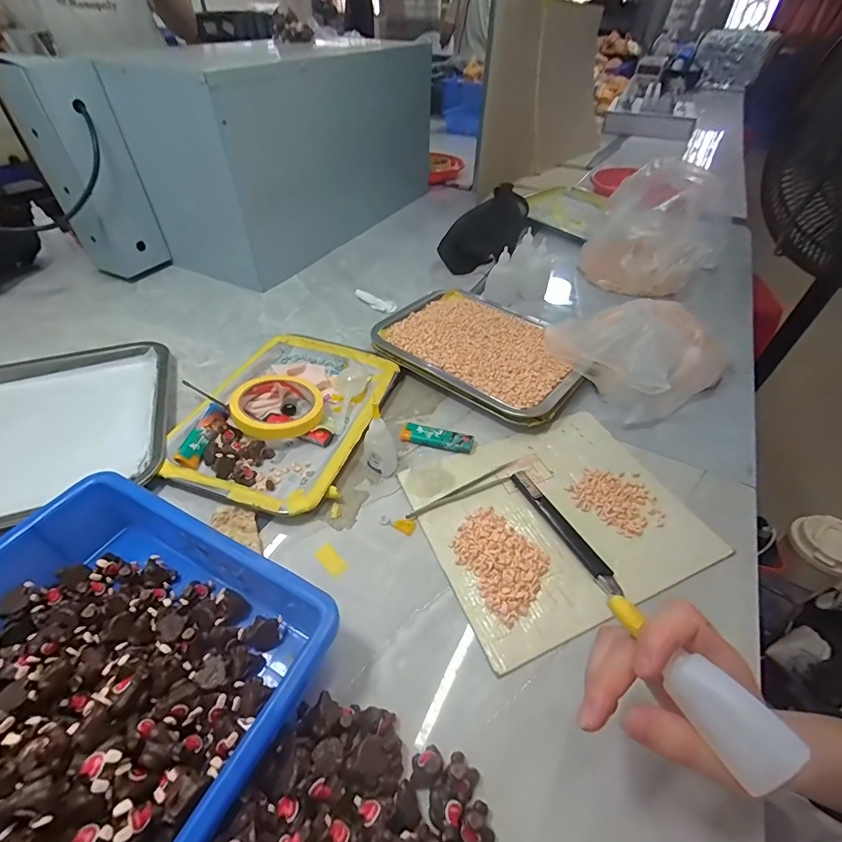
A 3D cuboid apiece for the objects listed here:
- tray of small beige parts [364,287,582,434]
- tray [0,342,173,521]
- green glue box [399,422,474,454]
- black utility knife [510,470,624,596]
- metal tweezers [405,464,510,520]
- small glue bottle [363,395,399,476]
[{"bbox_3d":[0.078,-0.093,0.556,0.258,0.031,0.186,32,52,27],"label":"tray of small beige parts"},{"bbox_3d":[-0.458,0.017,0.442,0.349,0.019,0.255,-15,47,-17],"label":"tray"},{"bbox_3d":[0.017,0.018,0.460,0.077,0.013,0.023,13,46,11],"label":"green glue box"},{"bbox_3d":[0.128,0.096,0.382,0.016,0.011,0.132,-19,49,-20],"label":"black utility knife"},{"bbox_3d":[0.040,0.070,0.412,0.119,0.004,0.016,-19,49,-20],"label":"metal tweezers"},{"bbox_3d":[-0.039,0.018,0.405,0.029,0.086,0.020,10,45,8],"label":"small glue bottle"}]

